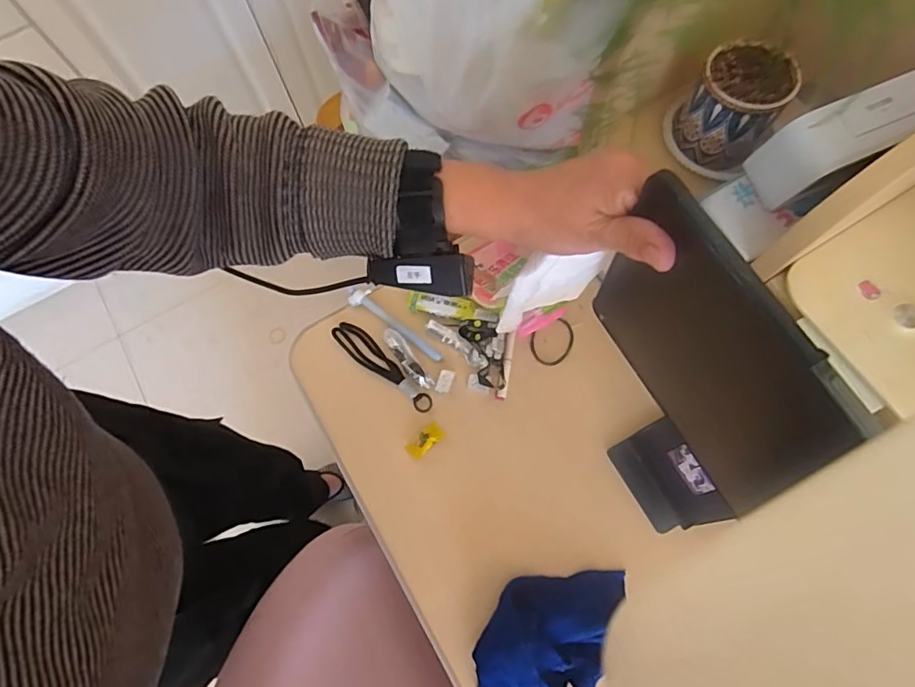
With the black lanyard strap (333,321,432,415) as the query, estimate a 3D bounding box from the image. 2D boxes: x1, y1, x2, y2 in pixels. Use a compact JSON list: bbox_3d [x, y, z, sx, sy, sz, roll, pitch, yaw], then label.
[{"bbox_3d":[-0.090,0.028,0.611,0.150,0.010,0.034,40,77,13],"label":"black lanyard strap"}]

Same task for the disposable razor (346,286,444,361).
[{"bbox_3d":[-0.076,-0.026,0.625,0.143,0.014,0.024,33,76,11],"label":"disposable razor"}]

